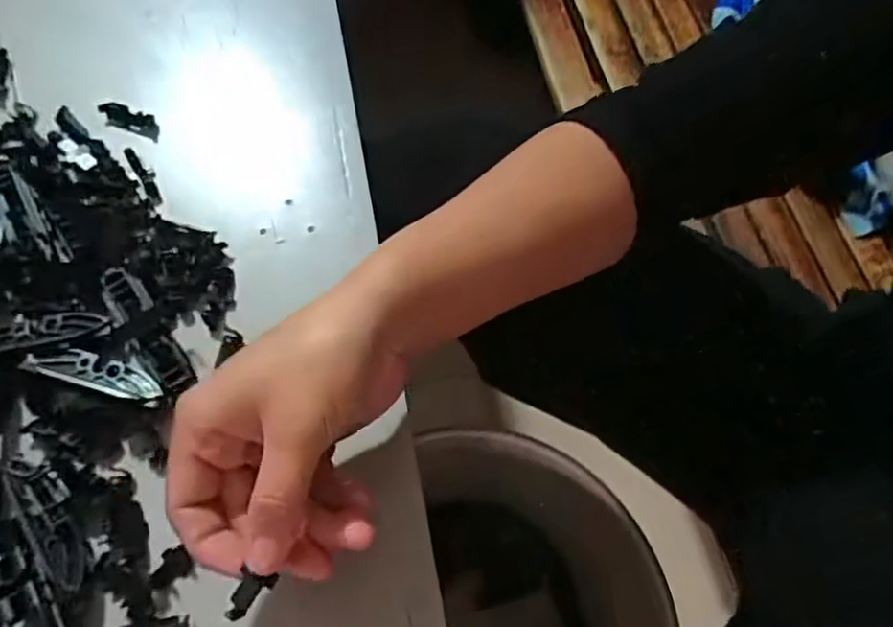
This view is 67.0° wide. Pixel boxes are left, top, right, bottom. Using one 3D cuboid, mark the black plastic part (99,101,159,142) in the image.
[{"bbox_3d":[-0.194,-0.118,0.409,0.039,0.015,0.011,18,67,7],"label":"black plastic part"}]

